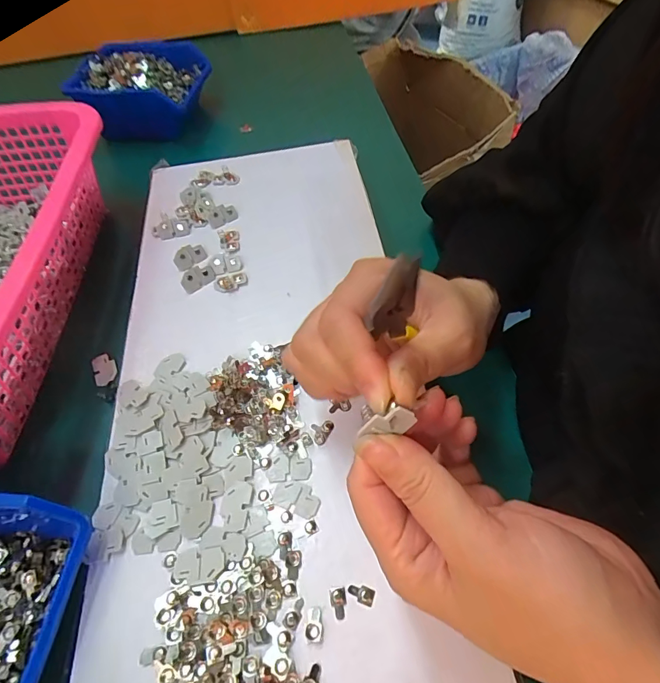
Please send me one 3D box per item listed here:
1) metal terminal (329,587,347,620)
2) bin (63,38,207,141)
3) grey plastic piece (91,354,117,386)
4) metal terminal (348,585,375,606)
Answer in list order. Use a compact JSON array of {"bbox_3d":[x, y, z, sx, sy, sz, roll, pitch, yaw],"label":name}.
[{"bbox_3d":[0.004,0.130,0.204,0.008,0.004,0.013,-10,58,-3],"label":"metal terminal"},{"bbox_3d":[-0.224,-0.307,0.504,0.133,0.077,0.126,3,58,6],"label":"bin"},{"bbox_3d":[-0.172,0.022,0.313,0.015,0.005,0.026,-21,59,-9],"label":"grey plastic piece"},{"bbox_3d":[0.016,0.127,0.206,0.013,0.004,0.007,15,60,13],"label":"metal terminal"}]

